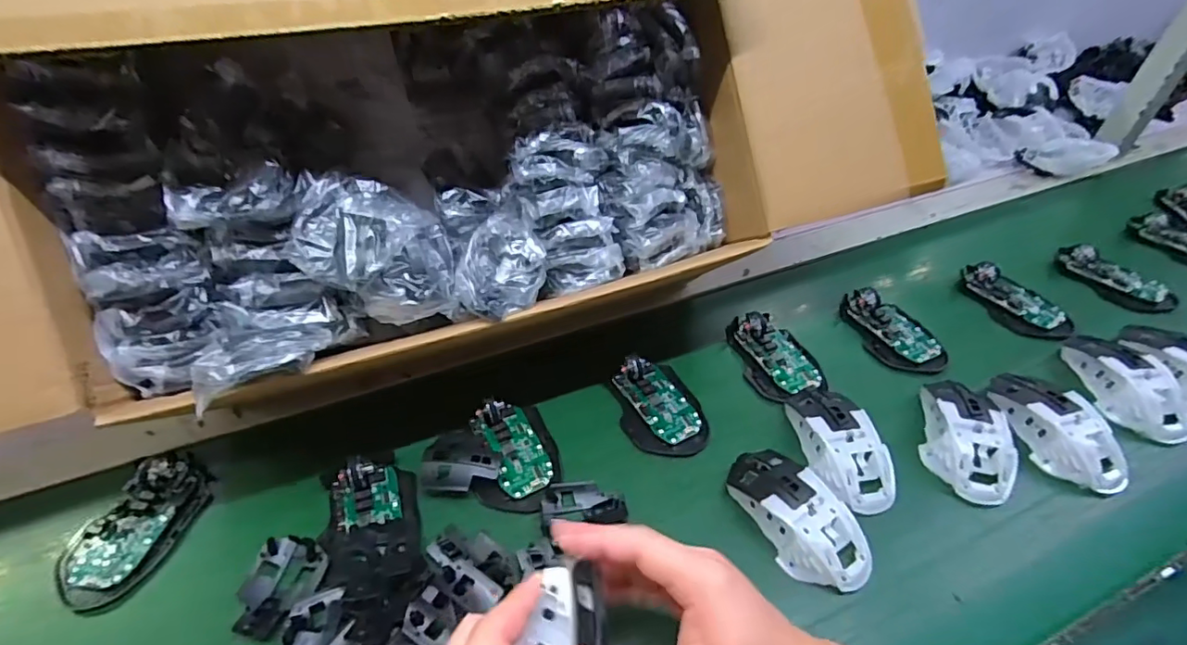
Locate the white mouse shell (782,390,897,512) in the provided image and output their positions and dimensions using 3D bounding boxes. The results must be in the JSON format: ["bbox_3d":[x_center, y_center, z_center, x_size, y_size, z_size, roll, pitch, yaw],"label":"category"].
[{"bbox_3d":[0.206,0.100,0.451,0.058,0.031,0.110,-13,48,-12],"label":"white mouse shell"}]

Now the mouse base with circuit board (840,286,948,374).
[{"bbox_3d":[0.310,0.006,0.560,0.062,0.026,0.109,-12,48,-11],"label":"mouse base with circuit board"}]

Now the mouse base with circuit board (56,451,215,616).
[{"bbox_3d":[-0.346,0.152,0.409,0.063,0.022,0.112,16,49,15],"label":"mouse base with circuit board"}]

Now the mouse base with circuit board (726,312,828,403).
[{"bbox_3d":[0.180,0.031,0.537,0.072,0.020,0.104,-15,49,-14],"label":"mouse base with circuit board"}]

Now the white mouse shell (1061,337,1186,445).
[{"bbox_3d":[0.484,0.053,0.493,0.054,0.034,0.111,-16,49,-15],"label":"white mouse shell"}]

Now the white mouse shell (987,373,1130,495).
[{"bbox_3d":[0.393,0.087,0.463,0.061,0.034,0.118,-12,48,-12],"label":"white mouse shell"}]

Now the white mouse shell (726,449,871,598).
[{"bbox_3d":[0.154,0.144,0.405,0.062,0.036,0.114,-20,50,-18],"label":"white mouse shell"}]

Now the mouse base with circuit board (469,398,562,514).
[{"bbox_3d":[-0.065,0.109,0.452,0.069,0.026,0.098,-7,48,-7],"label":"mouse base with circuit board"}]

